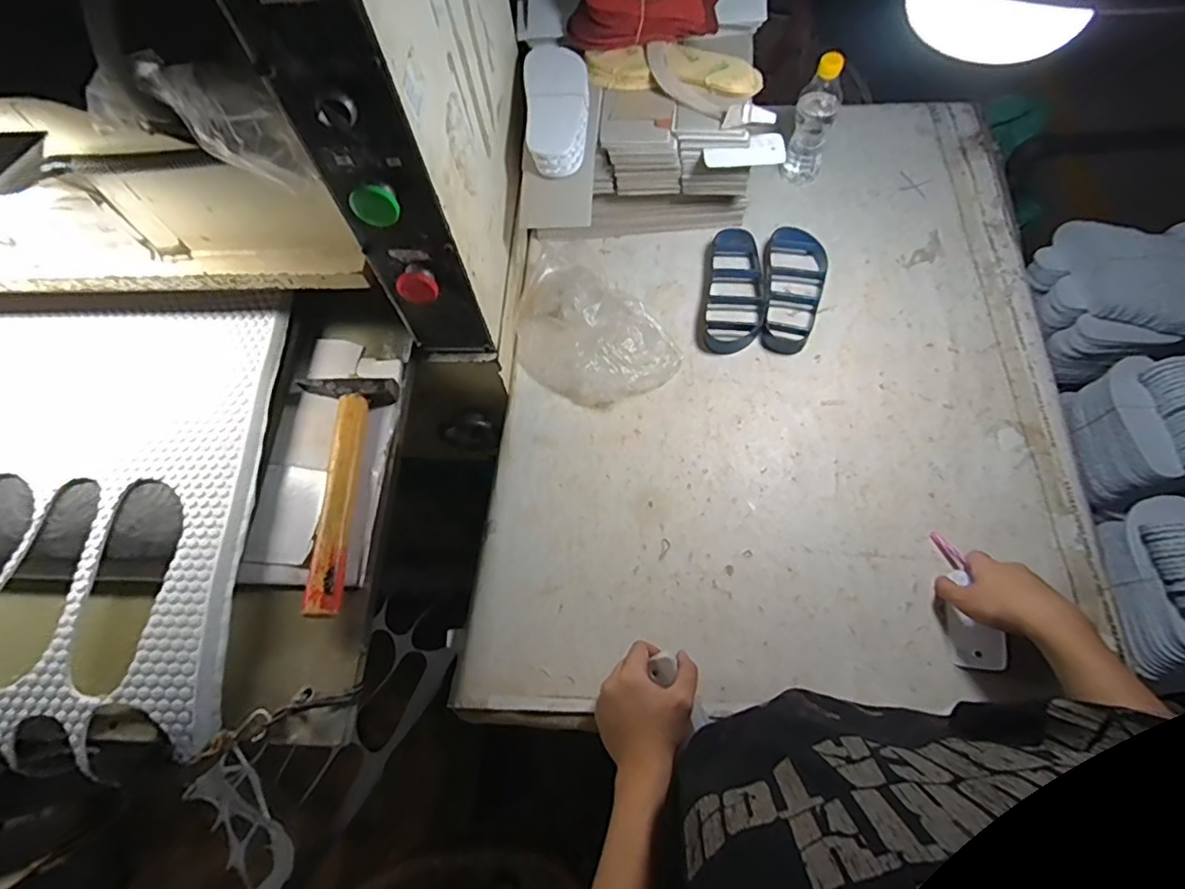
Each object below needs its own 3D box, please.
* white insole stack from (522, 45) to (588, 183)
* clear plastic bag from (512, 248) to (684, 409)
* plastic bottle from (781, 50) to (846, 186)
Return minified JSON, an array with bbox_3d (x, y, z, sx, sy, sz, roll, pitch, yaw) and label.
[{"bbox_3d":[-0.046,-0.454,0.779,0.086,0.047,0.234,-6,58,1],"label":"white insole stack"},{"bbox_3d":[-0.009,-0.161,0.825,0.261,0.061,0.188,38,69,24],"label":"clear plastic bag"},{"bbox_3d":[0.336,-0.499,0.885,0.064,0.189,0.079,13,61,12],"label":"plastic bottle"}]

